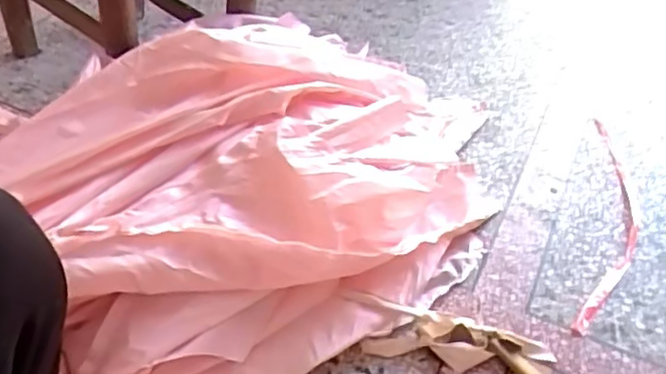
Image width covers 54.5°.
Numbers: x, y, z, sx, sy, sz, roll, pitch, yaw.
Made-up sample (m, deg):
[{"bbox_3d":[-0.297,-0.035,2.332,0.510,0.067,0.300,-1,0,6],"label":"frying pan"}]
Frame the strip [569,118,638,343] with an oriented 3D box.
[{"bbox_3d":[0.402,0.040,0.931,0.070,0.010,0.460,16,43,13],"label":"strip"}]

